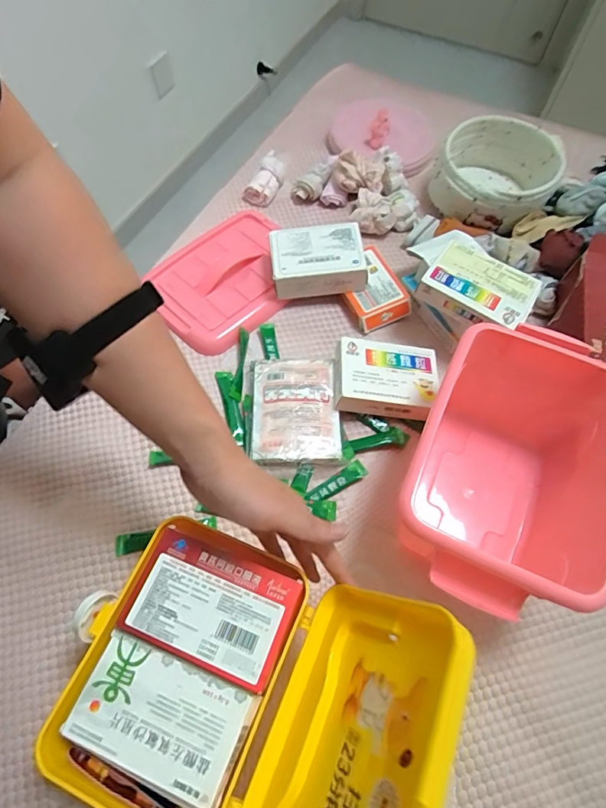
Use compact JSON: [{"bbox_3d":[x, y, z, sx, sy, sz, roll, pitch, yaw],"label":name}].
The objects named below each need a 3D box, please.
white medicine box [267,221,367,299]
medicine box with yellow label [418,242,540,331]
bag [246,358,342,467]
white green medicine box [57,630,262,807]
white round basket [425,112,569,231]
[{"bbox_3d":[0.022,-0.221,0.692,0.136,0.050,0.101,-6,63,-4],"label":"white medicine box"},{"bbox_3d":[0.237,-0.156,0.611,0.136,0.032,0.101,33,67,15],"label":"medicine box with yellow label"},{"bbox_3d":[-0.014,0.010,0.618,0.118,0.038,0.158,-3,63,-3],"label":"bag"},{"bbox_3d":[-0.114,0.251,0.364,0.135,0.011,0.081,21,64,9],"label":"white green medicine box"},{"bbox_3d":[0.326,-0.386,0.777,0.186,0.102,0.195,1,63,-1],"label":"white round basket"}]

